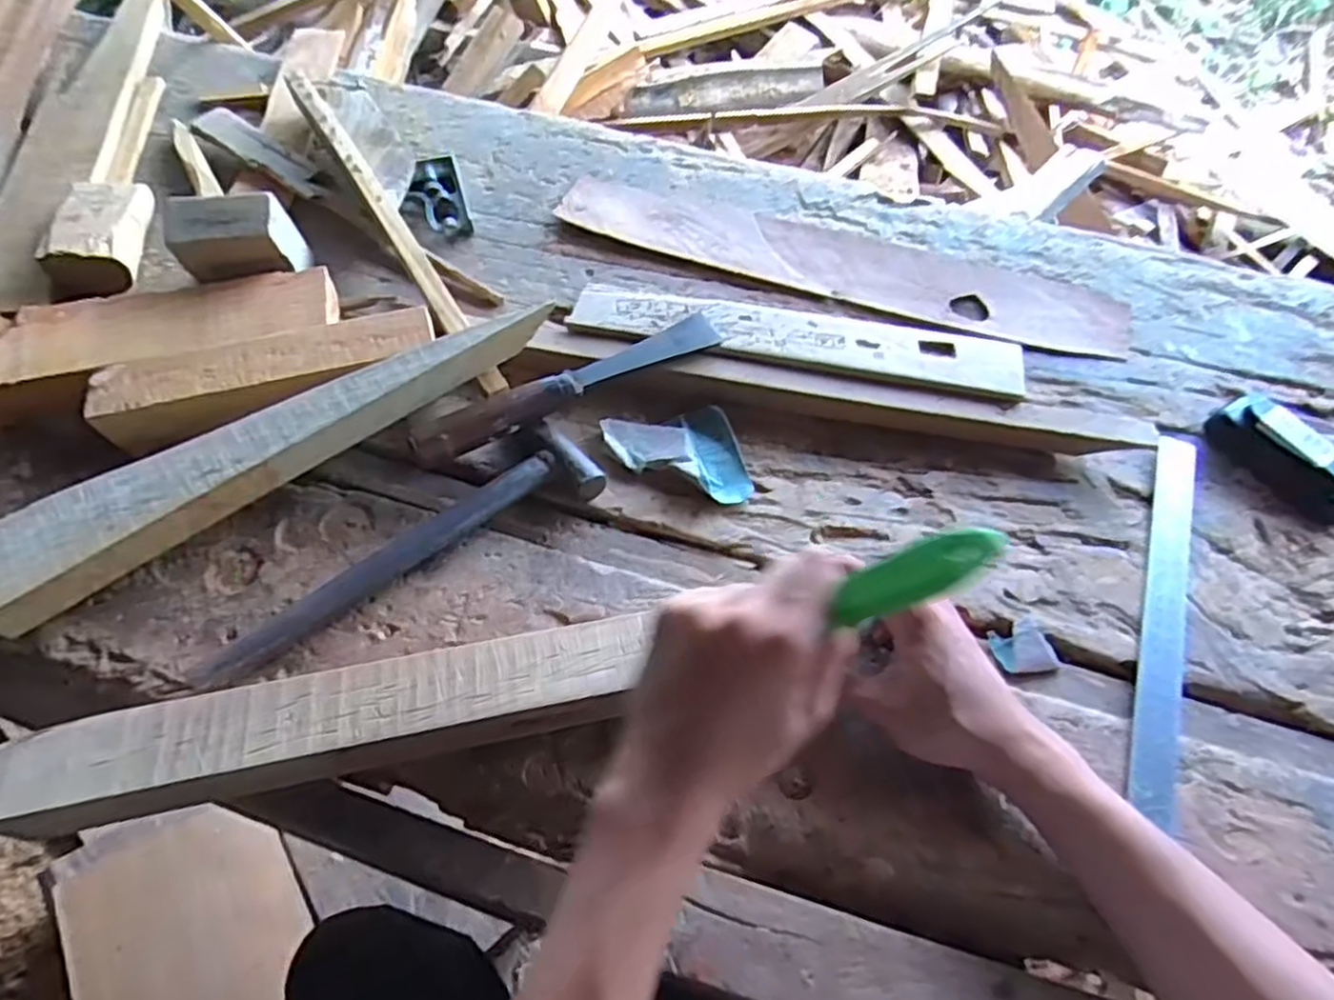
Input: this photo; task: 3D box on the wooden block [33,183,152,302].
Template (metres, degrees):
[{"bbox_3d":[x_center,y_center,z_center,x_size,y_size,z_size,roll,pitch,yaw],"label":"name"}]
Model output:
[{"bbox_3d":[-0.467,-0.222,0.614,0.060,0.031,0.125,-6,59,-7],"label":"wooden block"}]

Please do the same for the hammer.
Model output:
[{"bbox_3d":[-0.163,0.039,0.480,0.266,0.026,0.064,-36,67,-23],"label":"hammer"}]

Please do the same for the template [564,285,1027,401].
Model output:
[{"bbox_3d":[0.097,-0.126,0.574,0.340,0.011,0.057,10,59,6],"label":"template"}]

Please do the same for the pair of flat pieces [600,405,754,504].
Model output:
[{"bbox_3d":[0.008,-0.030,0.536,0.097,0.013,0.081,-6,59,-7],"label":"pair of flat pieces"}]

